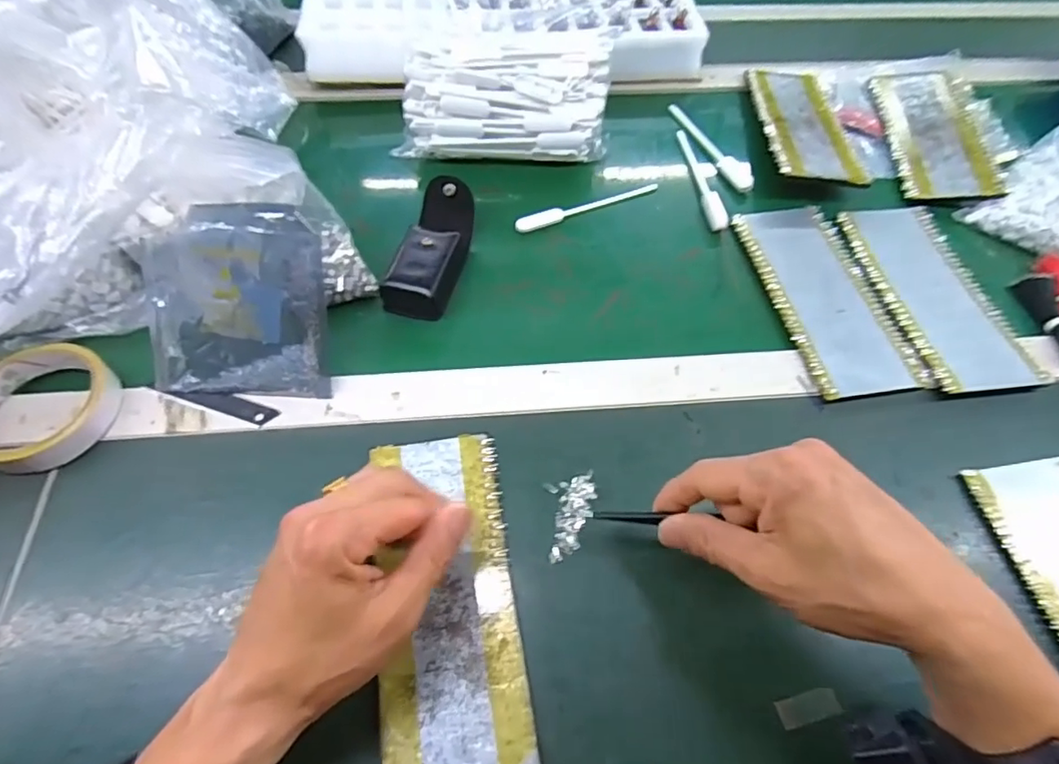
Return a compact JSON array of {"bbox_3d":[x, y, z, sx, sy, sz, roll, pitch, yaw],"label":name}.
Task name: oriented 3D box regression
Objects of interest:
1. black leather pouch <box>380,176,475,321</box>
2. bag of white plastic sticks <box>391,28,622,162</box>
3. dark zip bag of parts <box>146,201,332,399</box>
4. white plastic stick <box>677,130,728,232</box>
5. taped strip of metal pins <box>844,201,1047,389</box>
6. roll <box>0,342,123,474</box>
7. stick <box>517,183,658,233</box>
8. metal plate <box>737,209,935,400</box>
[{"bbox_3d":[-0.081,-0.114,0.468,0.049,0.033,0.123,13,59,5],"label":"black leather pouch"},{"bbox_3d":[-0.024,-0.270,0.533,0.196,0.087,0.087,2,59,-2],"label":"bag of white plastic sticks"},{"bbox_3d":[-0.206,-0.055,0.393,0.124,0.130,0.013,1,17,2],"label":"dark zip bag of parts"},{"bbox_3d":[0.166,-0.203,0.546,0.015,0.009,0.148,-3,59,-5],"label":"white plastic stick"},{"bbox_3d":[0.343,-0.078,0.479,0.091,0.008,0.198,-5,56,-7],"label":"taped strip of metal pins"},{"bbox_3d":[-0.336,0.016,0.382,0.091,0.019,0.090,1,59,-2],"label":"roll"},{"bbox_3d":[0.055,-0.165,0.527,0.145,0.007,0.017,-20,62,-14],"label":"stick"},{"bbox_3d":[0.247,-0.076,0.473,0.088,0.009,0.197,-7,60,-7],"label":"metal plate"}]

